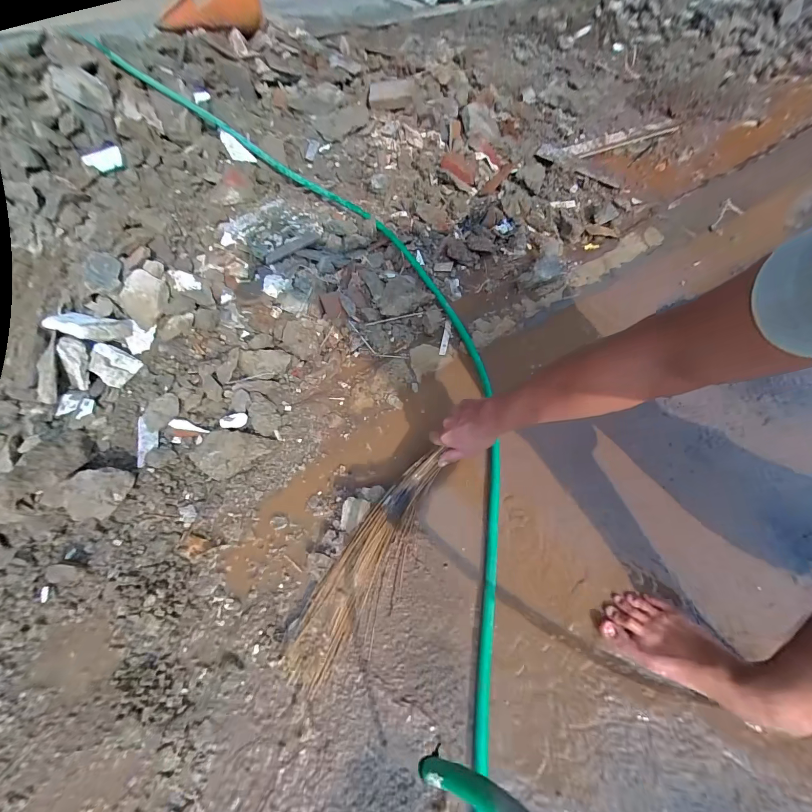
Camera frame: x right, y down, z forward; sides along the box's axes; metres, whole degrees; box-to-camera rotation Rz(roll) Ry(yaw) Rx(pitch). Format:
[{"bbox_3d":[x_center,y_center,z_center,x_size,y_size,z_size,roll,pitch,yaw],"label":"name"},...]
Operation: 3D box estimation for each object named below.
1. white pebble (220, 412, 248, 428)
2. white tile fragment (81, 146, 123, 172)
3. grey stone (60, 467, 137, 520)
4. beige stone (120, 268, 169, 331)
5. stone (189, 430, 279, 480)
[{"bbox_3d":[-0.342,0.029,0.680,0.056,0.010,0.027,-7,59,-4],"label":"white pebble"},{"bbox_3d":[-0.792,-0.649,0.904,0.018,0.042,0.090,30,63,17],"label":"white tile fragment"},{"bbox_3d":[-0.529,0.150,0.584,0.094,0.068,0.070,-1,59,0],"label":"grey stone"},{"bbox_3d":[-0.555,-0.230,0.735,0.096,0.071,0.082,-38,66,-20],"label":"beige stone"},{"bbox_3d":[-0.332,0.095,0.659,0.141,0.036,0.092,5,59,3],"label":"stone"}]

